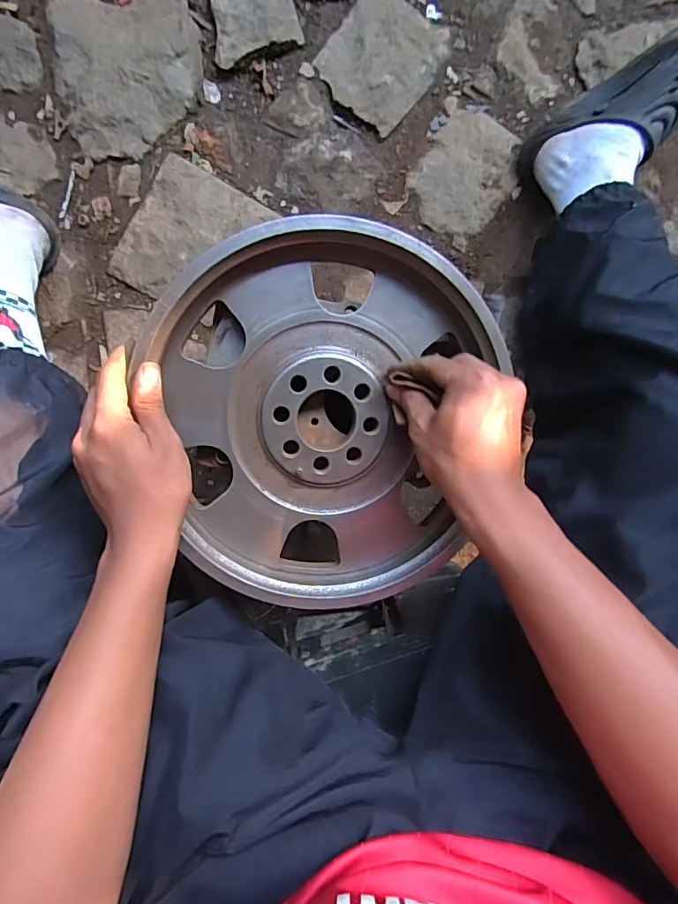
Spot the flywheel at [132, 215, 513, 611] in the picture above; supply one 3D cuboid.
[{"bbox_3d":[-0.004,-0.024,0.418,0.277,0.059,0.303,-14,94,-3],"label":"flywheel"}]

